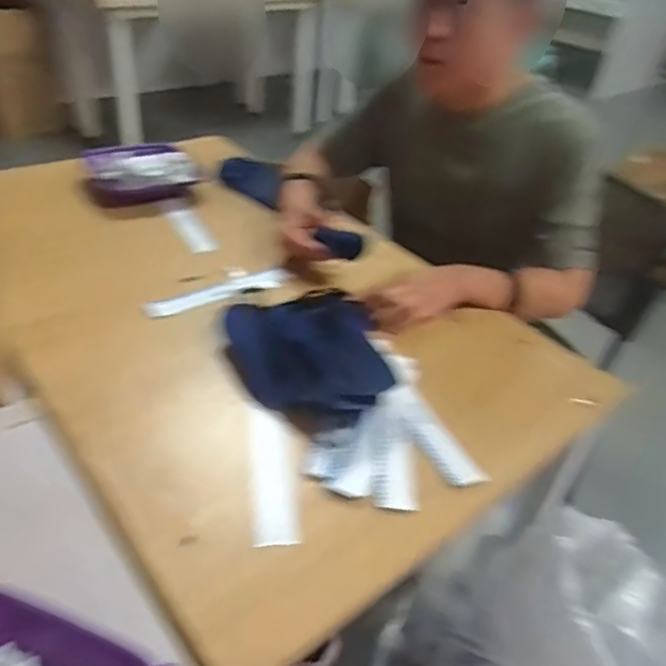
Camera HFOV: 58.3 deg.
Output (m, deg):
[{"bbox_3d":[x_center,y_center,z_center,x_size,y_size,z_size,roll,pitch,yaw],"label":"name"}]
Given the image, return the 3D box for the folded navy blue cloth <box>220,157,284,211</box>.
[{"bbox_3d":[-0.146,-0.283,1.093,0.028,0.070,0.215,33,4,-41],"label":"folded navy blue cloth"}]

